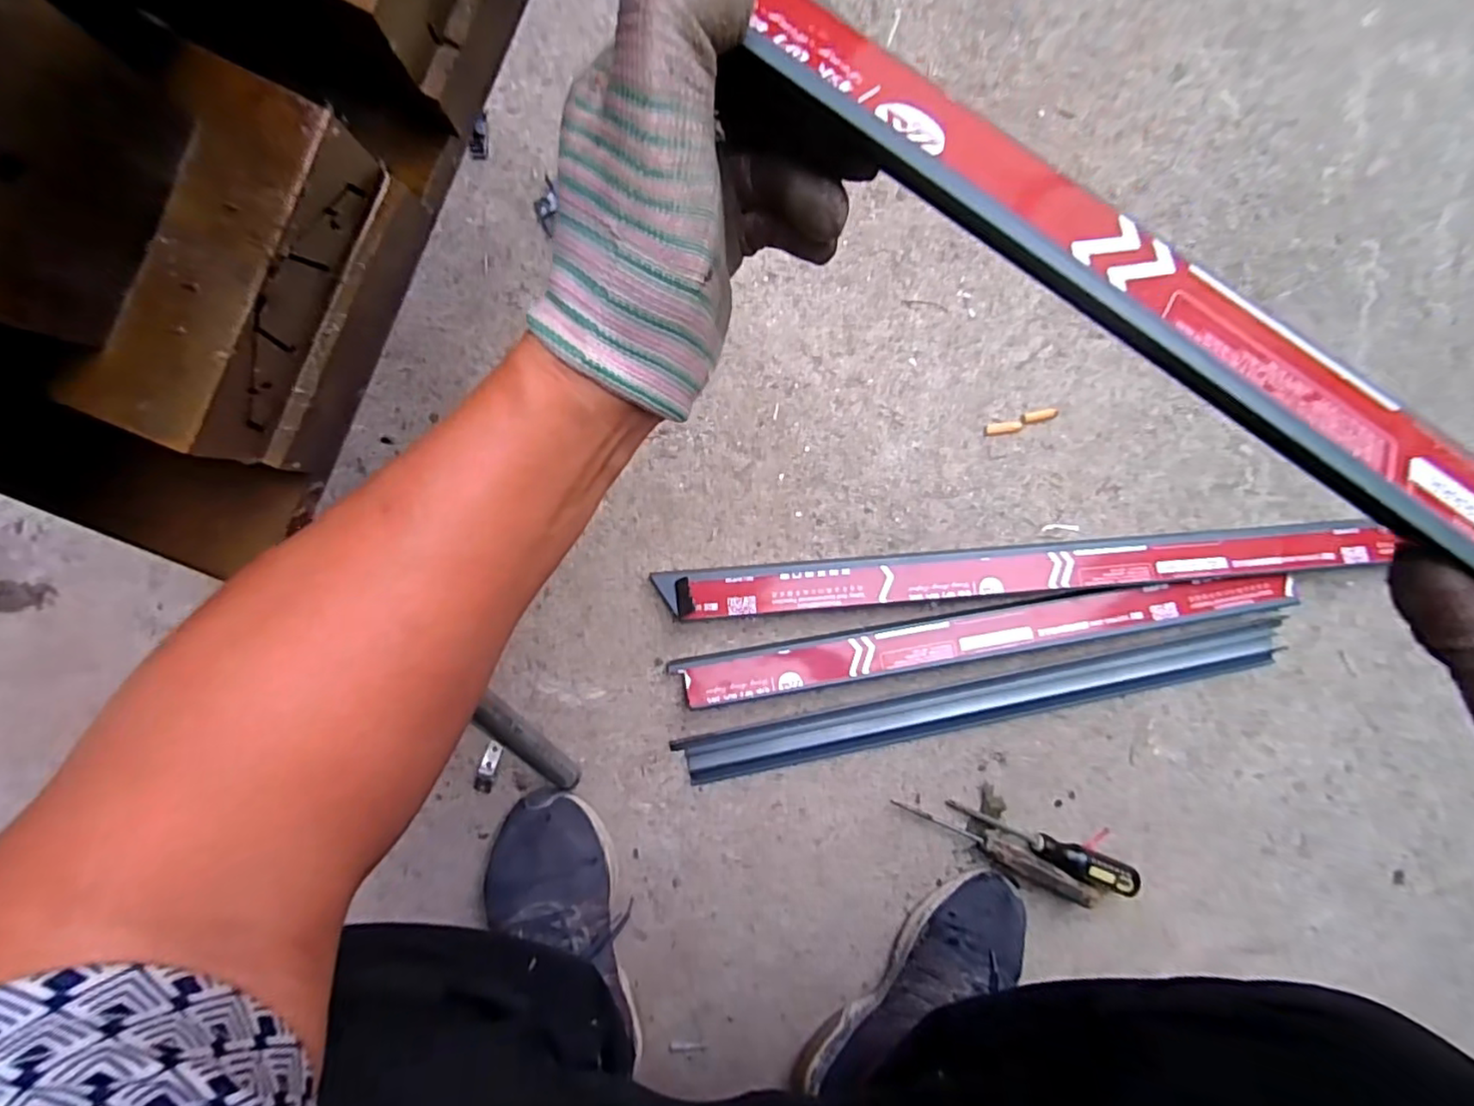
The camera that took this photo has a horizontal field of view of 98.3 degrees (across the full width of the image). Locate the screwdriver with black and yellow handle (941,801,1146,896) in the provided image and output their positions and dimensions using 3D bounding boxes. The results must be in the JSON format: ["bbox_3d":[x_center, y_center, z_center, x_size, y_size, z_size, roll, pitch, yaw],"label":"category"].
[{"bbox_3d":[0.306,0.287,0.632,0.198,0.032,0.030,26,94,-6],"label":"screwdriver with black and yellow handle"}]

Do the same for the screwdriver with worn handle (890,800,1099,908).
[{"bbox_3d":[0.260,0.293,0.631,0.224,0.023,0.025,29,94,-6],"label":"screwdriver with worn handle"}]

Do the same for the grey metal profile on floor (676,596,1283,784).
[{"bbox_3d":[0.245,0.147,0.622,0.596,0.024,0.070,-13,97,-2],"label":"grey metal profile on floor"}]

